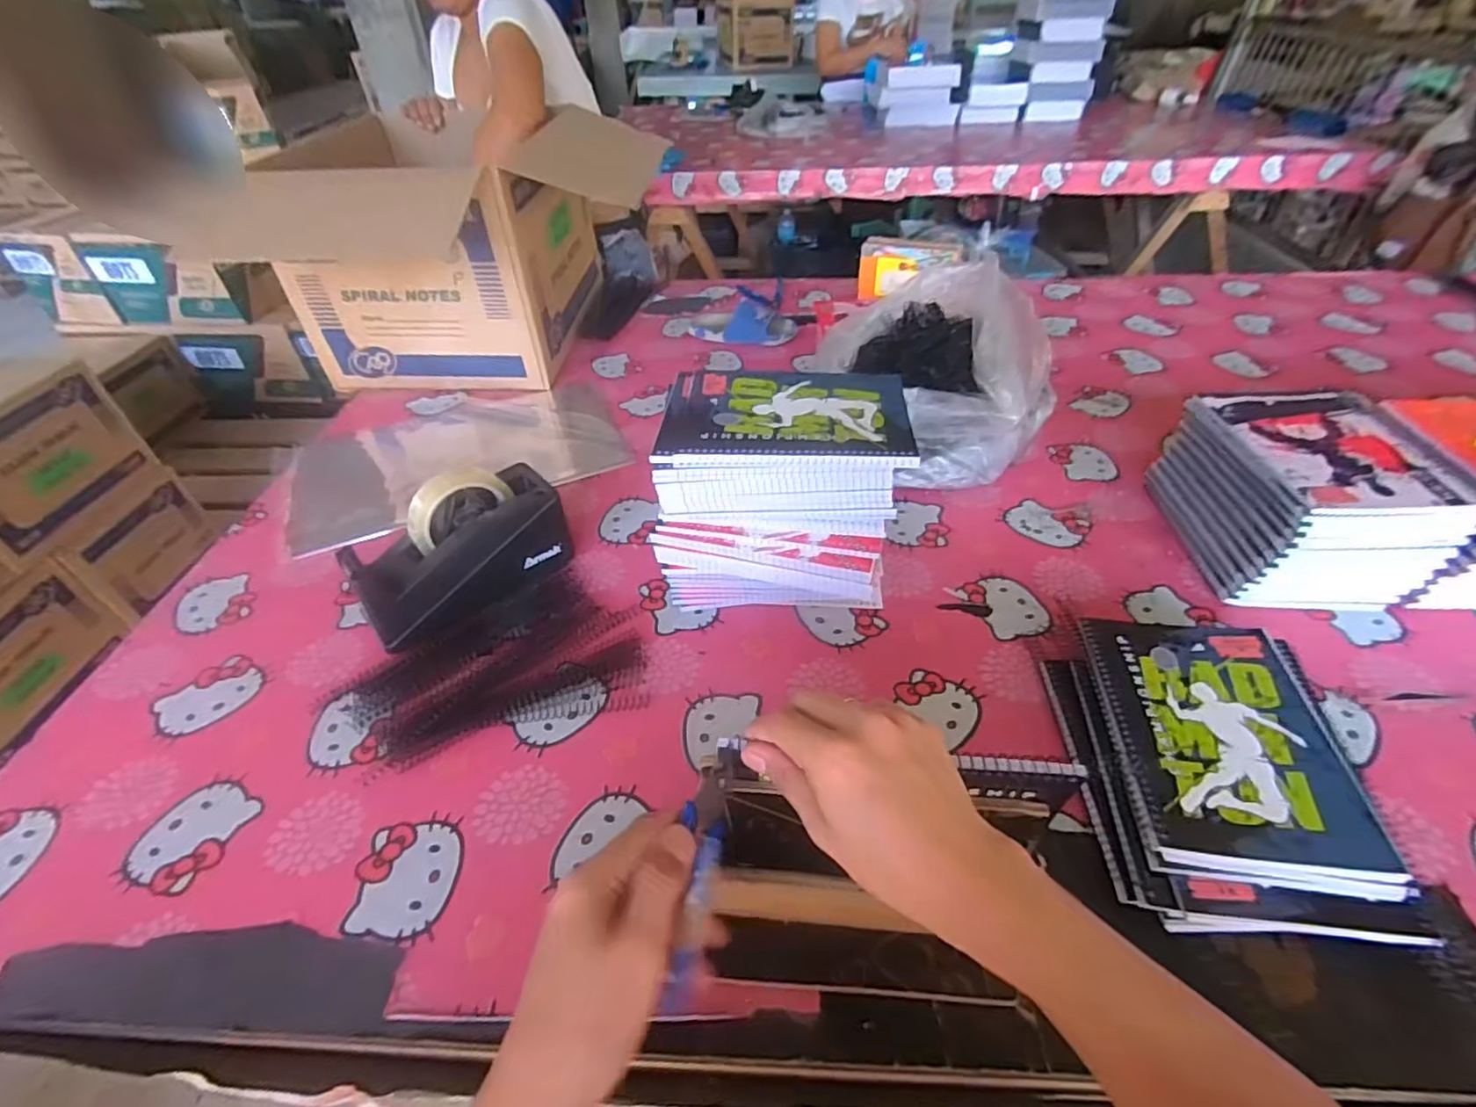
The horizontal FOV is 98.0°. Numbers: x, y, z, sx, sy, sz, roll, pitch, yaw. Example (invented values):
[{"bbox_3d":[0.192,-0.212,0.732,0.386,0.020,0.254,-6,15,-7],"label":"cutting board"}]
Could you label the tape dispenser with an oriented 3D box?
[{"bbox_3d":[-0.265,-0.008,0.613,0.194,0.108,0.073,-35,51,-30],"label":"tape dispenser"}]

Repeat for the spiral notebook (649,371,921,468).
[{"bbox_3d":[0.041,-0.123,0.567,0.212,0.015,0.138,0,44,3],"label":"spiral notebook"}]

